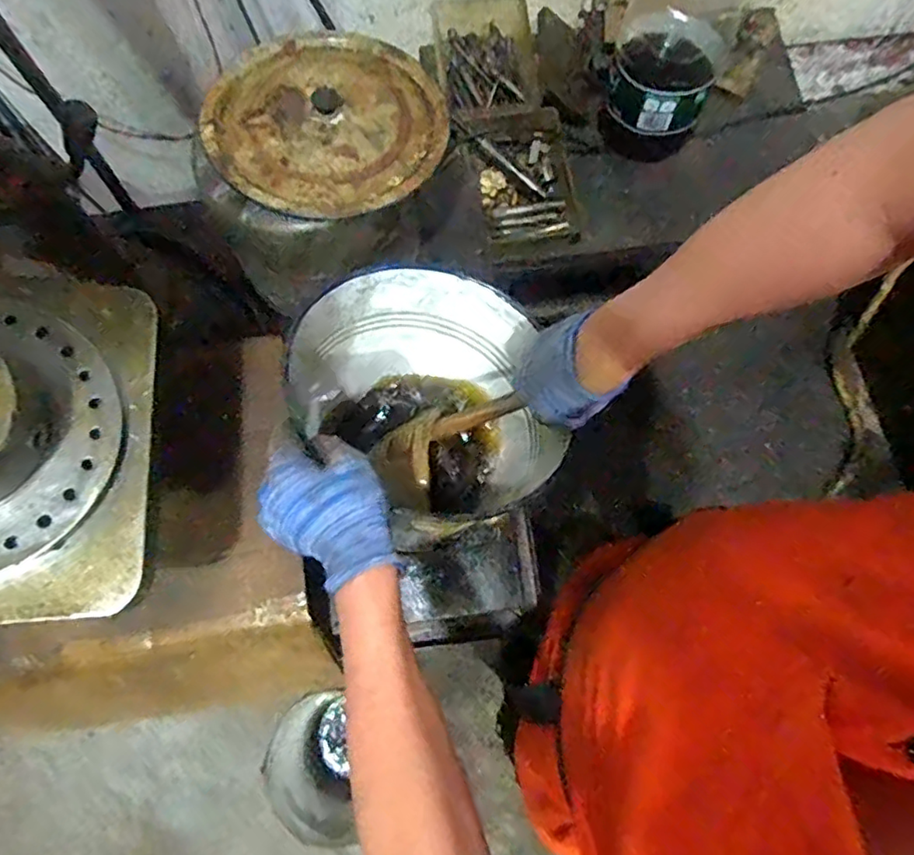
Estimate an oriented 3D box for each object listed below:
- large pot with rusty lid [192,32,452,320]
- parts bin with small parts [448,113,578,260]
[{"bbox_3d":[-0.141,-0.305,0.694,0.245,0.153,0.257,0,74,1],"label":"large pot with rusty lid"},{"bbox_3d":[0.111,-0.432,1.047,0.179,0.060,0.262,-10,75,-2],"label":"parts bin with small parts"}]

